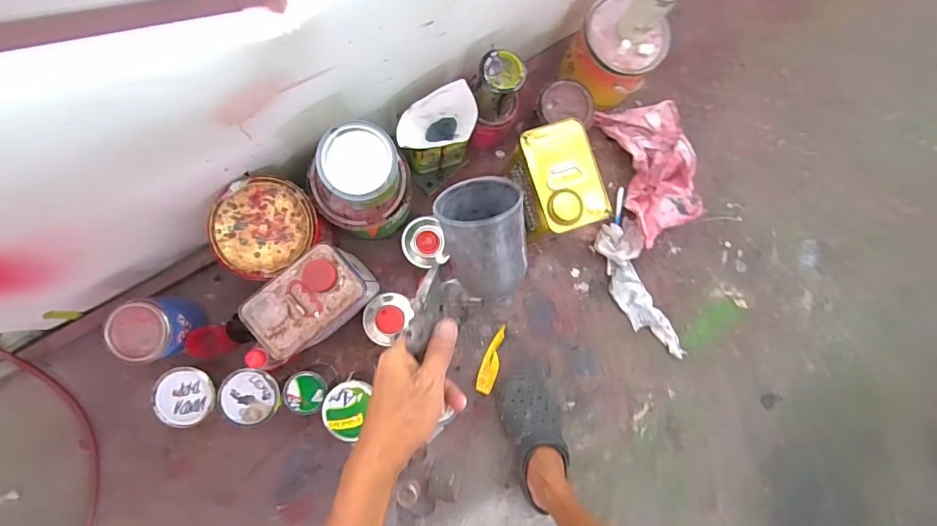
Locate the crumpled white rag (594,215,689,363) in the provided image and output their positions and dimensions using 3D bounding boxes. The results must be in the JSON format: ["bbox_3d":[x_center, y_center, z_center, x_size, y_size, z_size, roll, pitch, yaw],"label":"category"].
[{"bbox_3d":[0.356,0.063,0.961,0.100,0.050,0.310,-22,89,-5],"label":"crumpled white rag"}]

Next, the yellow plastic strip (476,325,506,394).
[{"bbox_3d":[0.049,0.197,0.942,0.035,0.014,0.138,19,86,-3],"label":"yellow plastic strip"}]

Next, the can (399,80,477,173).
[{"bbox_3d":[-0.059,-0.237,0.854,0.134,0.187,0.095,-12,88,-5],"label":"can"}]

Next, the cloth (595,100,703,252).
[{"bbox_3d":[0.393,-0.197,0.963,0.192,0.102,0.294,-13,73,-12],"label":"cloth"}]

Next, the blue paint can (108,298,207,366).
[{"bbox_3d":[-0.551,0.113,0.827,0.113,0.118,0.109,-1,87,-4],"label":"blue paint can"}]

